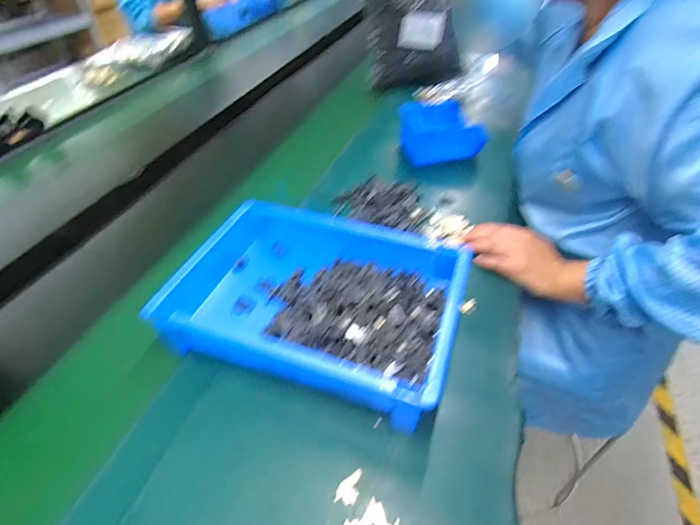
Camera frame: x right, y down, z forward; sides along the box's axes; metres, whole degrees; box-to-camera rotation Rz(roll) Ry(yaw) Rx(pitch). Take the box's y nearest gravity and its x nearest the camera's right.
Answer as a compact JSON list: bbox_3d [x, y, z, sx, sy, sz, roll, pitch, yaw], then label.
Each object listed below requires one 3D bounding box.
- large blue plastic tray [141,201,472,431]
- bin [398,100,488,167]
[{"bbox_3d":[-0.027,0.025,0.480,0.304,0.062,0.256,13,45,16],"label":"large blue plastic tray"},{"bbox_3d":[0.169,-0.244,0.762,0.128,0.070,0.138,-7,43,-5],"label":"bin"}]

